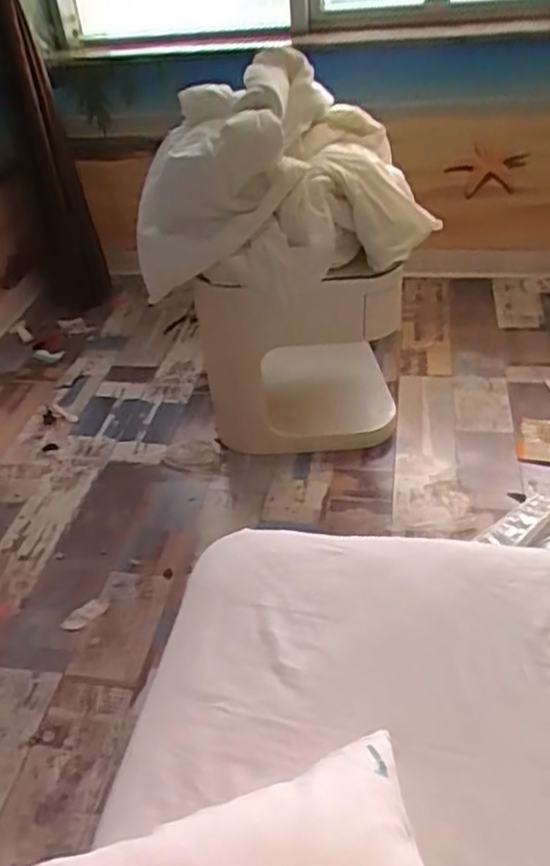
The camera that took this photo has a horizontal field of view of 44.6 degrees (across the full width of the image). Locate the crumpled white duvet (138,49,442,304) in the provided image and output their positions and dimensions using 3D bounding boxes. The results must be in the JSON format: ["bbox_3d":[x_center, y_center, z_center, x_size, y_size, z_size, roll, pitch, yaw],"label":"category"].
[{"bbox_3d":[-0.005,-0.575,1.531,0.668,0.426,0.332,1,40,9],"label":"crumpled white duvet"}]

